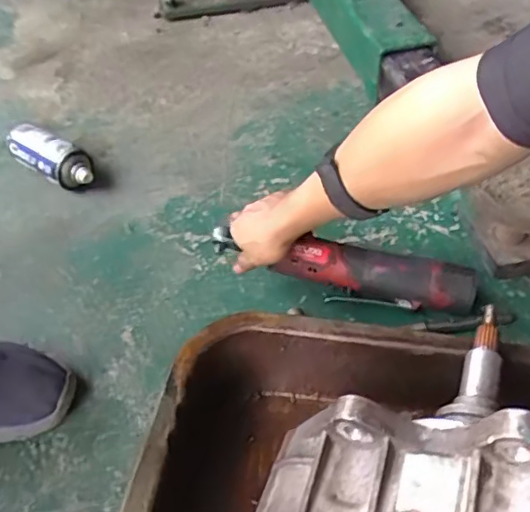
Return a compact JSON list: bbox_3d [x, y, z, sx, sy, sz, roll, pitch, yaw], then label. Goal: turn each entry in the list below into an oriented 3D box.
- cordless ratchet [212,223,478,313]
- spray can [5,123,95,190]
[{"bbox_3d":[0.090,0.009,0.614,0.270,0.039,0.045,11,48,8],"label":"cordless ratchet"},{"bbox_3d":[-0.320,-0.145,0.835,0.152,0.067,0.058,26,54,28],"label":"spray can"}]

